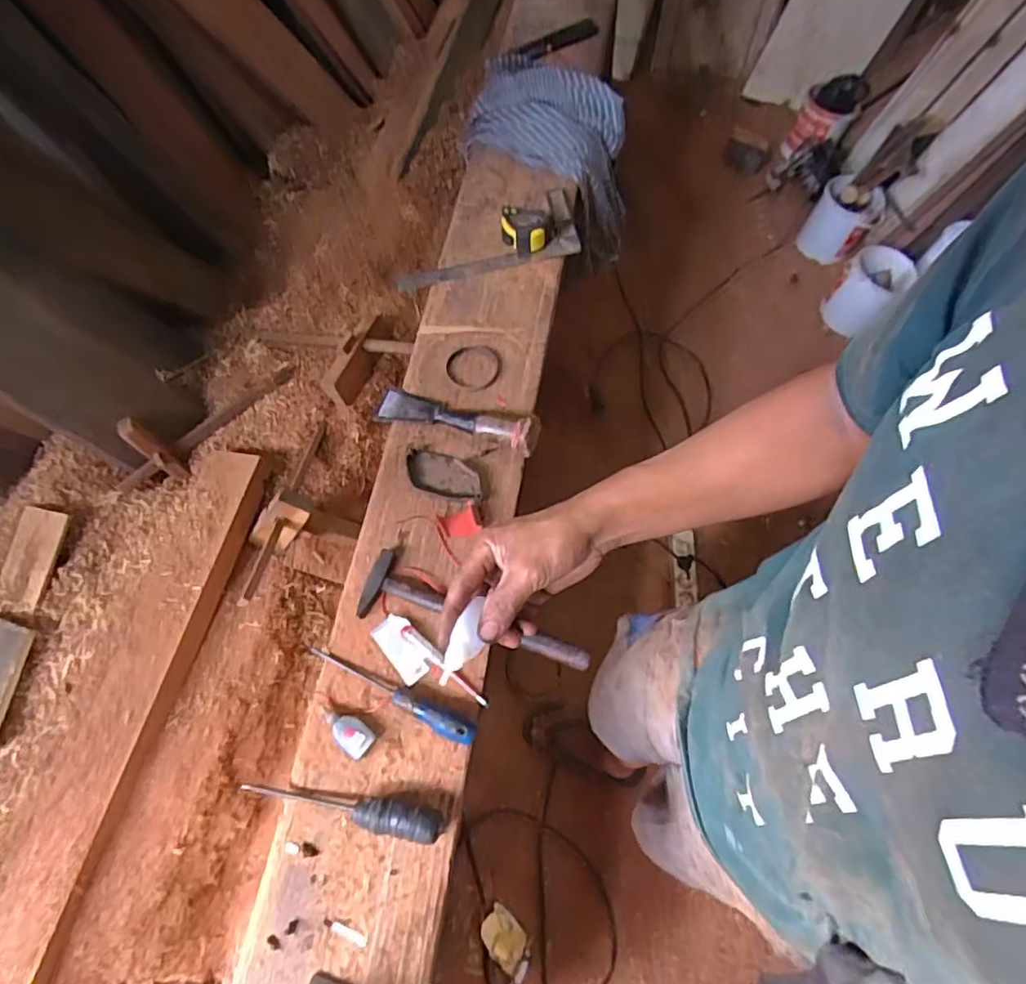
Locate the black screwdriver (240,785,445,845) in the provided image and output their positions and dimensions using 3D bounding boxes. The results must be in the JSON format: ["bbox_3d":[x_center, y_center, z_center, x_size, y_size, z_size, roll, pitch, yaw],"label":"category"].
[{"bbox_3d":[-0.188,0.351,0.650,0.232,0.037,0.037,3,65,15],"label":"black screwdriver"}]

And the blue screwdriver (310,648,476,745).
[{"bbox_3d":[-0.143,0.237,0.688,0.216,0.028,0.026,23,67,13],"label":"blue screwdriver"}]

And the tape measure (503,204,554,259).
[{"bbox_3d":[0.022,-0.415,0.933,0.083,0.049,0.064,0,67,-1],"label":"tape measure"}]

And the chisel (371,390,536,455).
[{"bbox_3d":[-0.080,-0.103,0.825,0.239,0.044,0.054,15,65,20],"label":"chisel"}]

